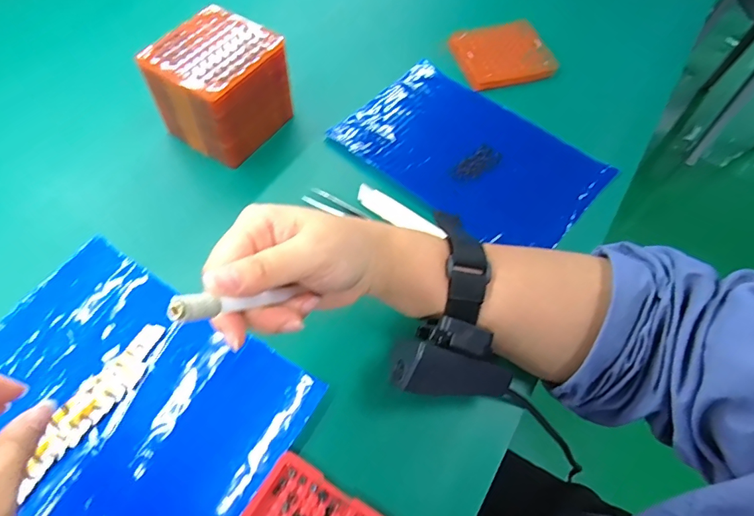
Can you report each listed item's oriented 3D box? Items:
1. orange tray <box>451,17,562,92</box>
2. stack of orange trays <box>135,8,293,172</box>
[{"bbox_3d":[0.136,-0.217,0.485,0.097,0.016,0.085,-11,61,-8],"label":"orange tray"},{"bbox_3d":[-0.135,-0.147,0.401,0.083,0.081,0.093,27,65,12],"label":"stack of orange trays"}]

